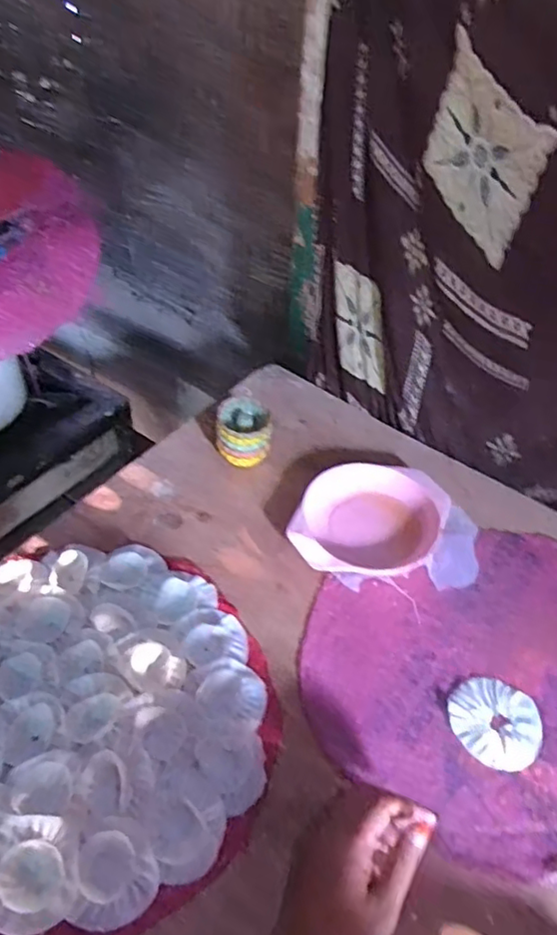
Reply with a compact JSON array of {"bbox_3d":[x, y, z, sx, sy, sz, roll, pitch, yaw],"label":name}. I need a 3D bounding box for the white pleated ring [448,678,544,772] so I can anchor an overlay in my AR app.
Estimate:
[{"bbox_3d":[0.193,0.225,0.543,0.079,0.006,0.075,3,45,-3],"label":"white pleated ring"}]

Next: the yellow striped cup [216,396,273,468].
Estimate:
[{"bbox_3d":[-0.042,-0.041,0.726,0.062,0.060,0.076,-3,46,-9],"label":"yellow striped cup"}]

